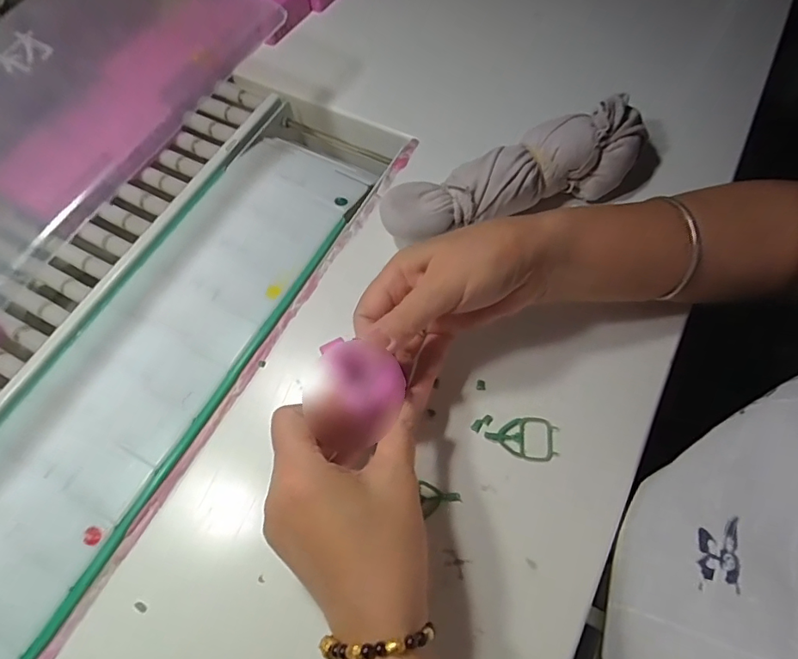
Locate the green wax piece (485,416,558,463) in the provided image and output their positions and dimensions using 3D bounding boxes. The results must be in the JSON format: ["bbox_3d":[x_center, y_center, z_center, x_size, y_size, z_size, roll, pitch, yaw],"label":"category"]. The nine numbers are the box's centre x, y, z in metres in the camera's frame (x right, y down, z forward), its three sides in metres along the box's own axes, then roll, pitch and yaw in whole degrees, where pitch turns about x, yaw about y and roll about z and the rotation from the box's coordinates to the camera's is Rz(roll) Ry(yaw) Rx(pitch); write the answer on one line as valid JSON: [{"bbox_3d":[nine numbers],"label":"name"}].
[{"bbox_3d":[0.081,0.069,0.322,0.045,0.004,0.028,16,67,8],"label":"green wax piece"}]

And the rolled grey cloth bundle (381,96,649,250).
[{"bbox_3d":[0.092,-0.115,0.382,0.217,0.056,0.053,-19,66,-8],"label":"rolled grey cloth bundle"}]

